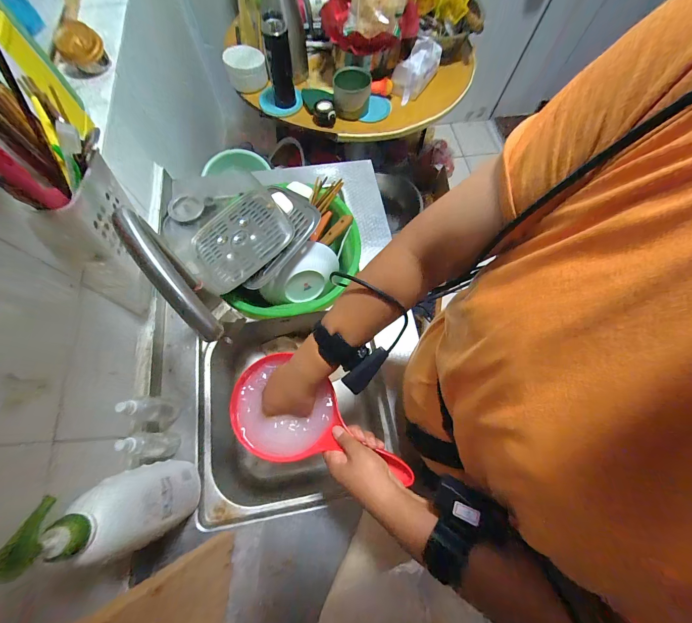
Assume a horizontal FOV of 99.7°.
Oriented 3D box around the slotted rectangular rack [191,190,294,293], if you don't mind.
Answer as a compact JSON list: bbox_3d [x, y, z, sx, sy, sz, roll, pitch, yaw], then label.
[{"bbox_3d":[-0.238,-0.164,0.653,0.227,0.032,0.197,-43,63,-6],"label":"slotted rectangular rack"}]

